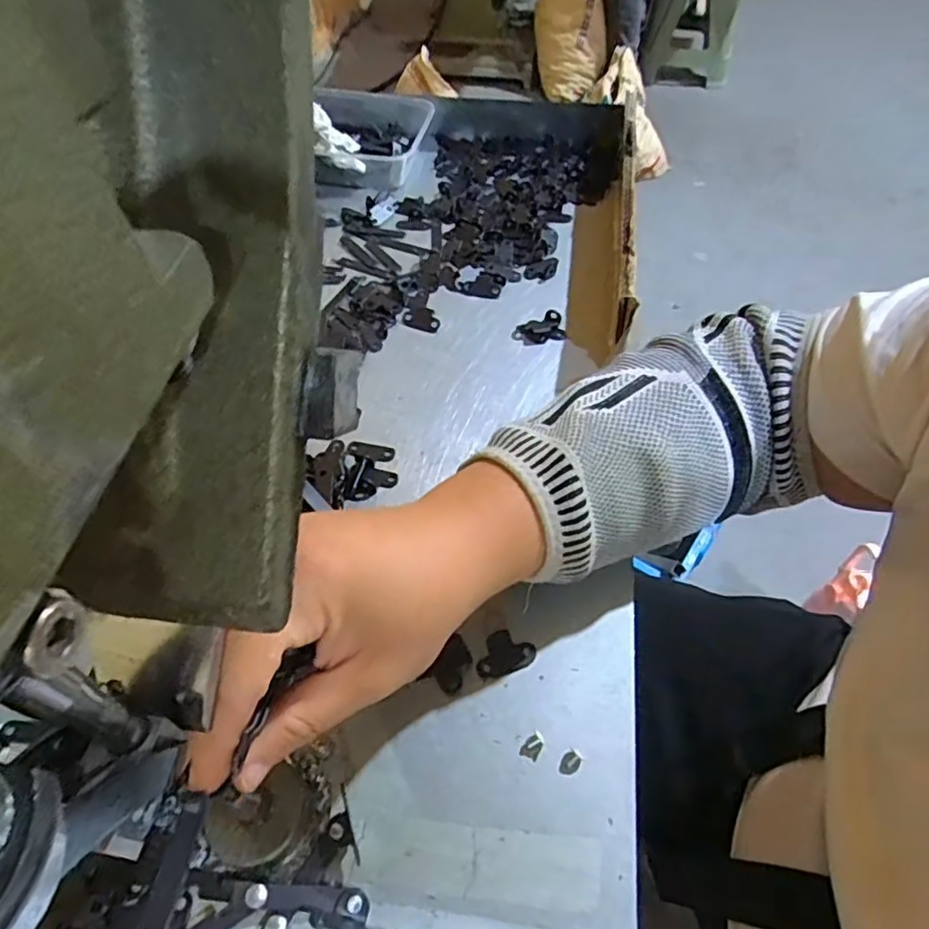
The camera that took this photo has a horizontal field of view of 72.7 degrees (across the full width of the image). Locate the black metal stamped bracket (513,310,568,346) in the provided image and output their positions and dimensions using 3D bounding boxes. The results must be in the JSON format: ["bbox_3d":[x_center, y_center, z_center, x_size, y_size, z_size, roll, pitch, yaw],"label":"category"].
[{"bbox_3d":[0.053,-0.095,0.443,0.035,0.009,0.023,-16,54,-14],"label":"black metal stamped bracket"}]

